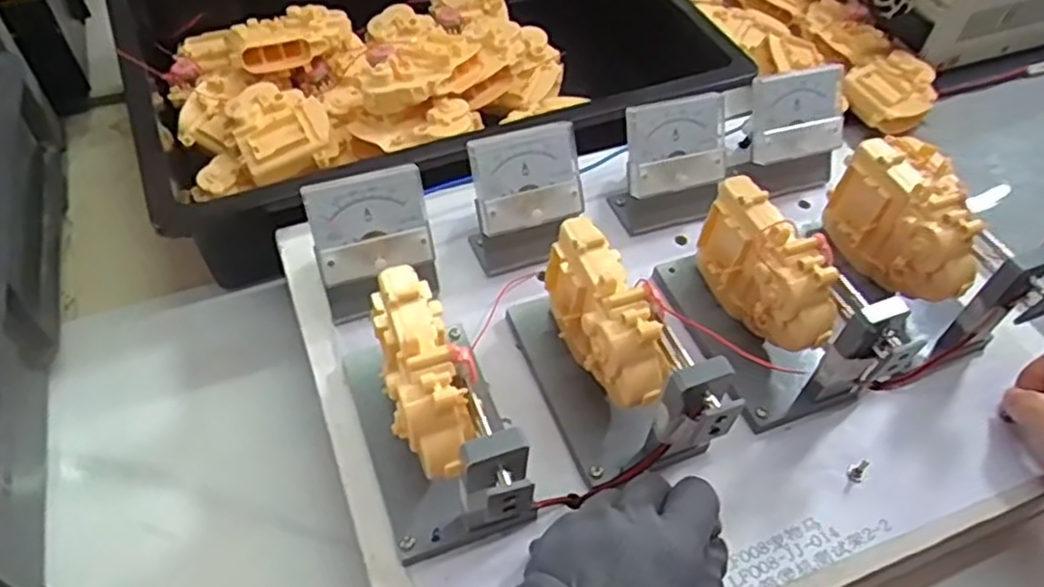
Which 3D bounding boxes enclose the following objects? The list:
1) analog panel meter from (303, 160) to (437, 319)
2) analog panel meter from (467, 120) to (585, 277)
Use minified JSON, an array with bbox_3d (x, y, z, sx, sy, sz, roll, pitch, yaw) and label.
[{"bbox_3d":[-0.083,-0.027,0.414,0.066,0.069,0.043,-16,55,-14],"label":"analog panel meter"},{"bbox_3d":[0.004,-0.056,0.443,0.066,0.075,0.045,-16,55,-14],"label":"analog panel meter"}]

